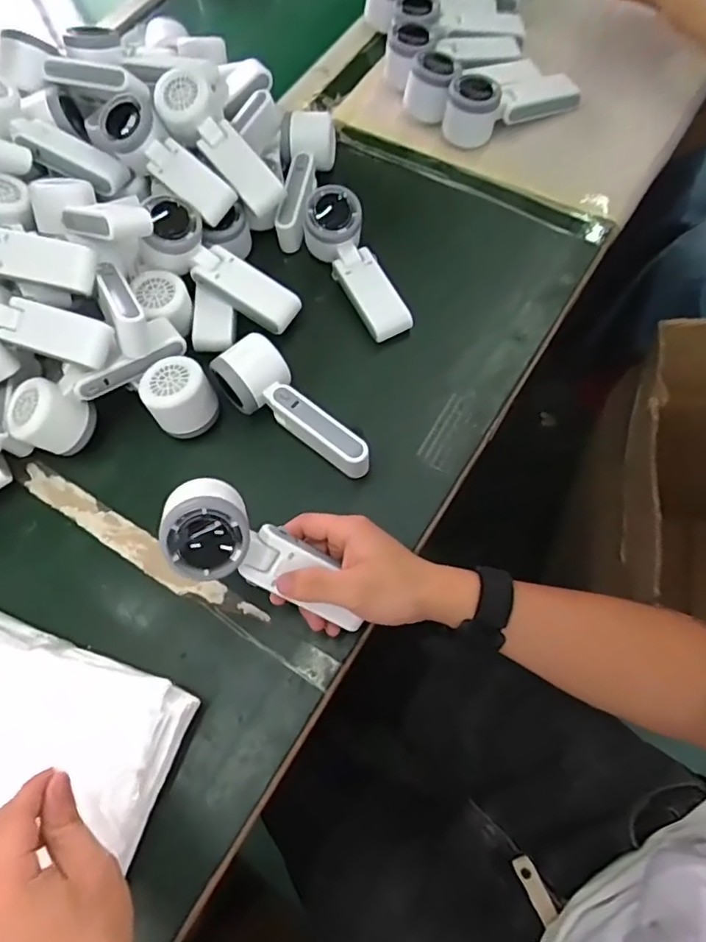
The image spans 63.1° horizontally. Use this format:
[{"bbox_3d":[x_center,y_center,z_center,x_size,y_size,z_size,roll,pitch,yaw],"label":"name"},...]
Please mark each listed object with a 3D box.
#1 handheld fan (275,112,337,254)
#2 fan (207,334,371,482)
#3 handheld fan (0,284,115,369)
[{"bbox_3d":[-0.052,-0.314,0.621,0.060,0.055,0.145,0,67,5],"label":"handheld fan"},{"bbox_3d":[-0.056,-0.046,0.518,0.061,0.064,0.159,-38,69,-11],"label":"fan"},{"bbox_3d":[-0.286,-0.124,0.500,0.165,0.056,0.055,19,69,13],"label":"handheld fan"}]

